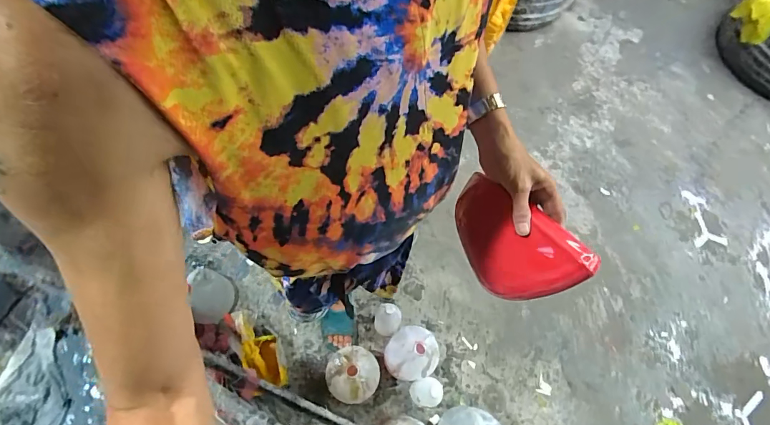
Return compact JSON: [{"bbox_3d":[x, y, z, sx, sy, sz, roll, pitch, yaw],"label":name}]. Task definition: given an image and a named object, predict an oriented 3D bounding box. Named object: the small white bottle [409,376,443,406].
[{"bbox_3d":[0.123,0.541,1.224,0.077,0.231,0.079,1,67,-3],"label":"small white bottle"}]

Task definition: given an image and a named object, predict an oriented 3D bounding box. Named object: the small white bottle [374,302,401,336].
[{"bbox_3d":[0.007,0.341,1.299,0.081,0.239,0.076,1,67,-3],"label":"small white bottle"}]

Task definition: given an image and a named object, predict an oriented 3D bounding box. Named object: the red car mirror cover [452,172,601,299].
[{"bbox_3d":[0.161,0.029,0.550,0.073,0.164,0.197,-29,70,-14],"label":"red car mirror cover"}]

